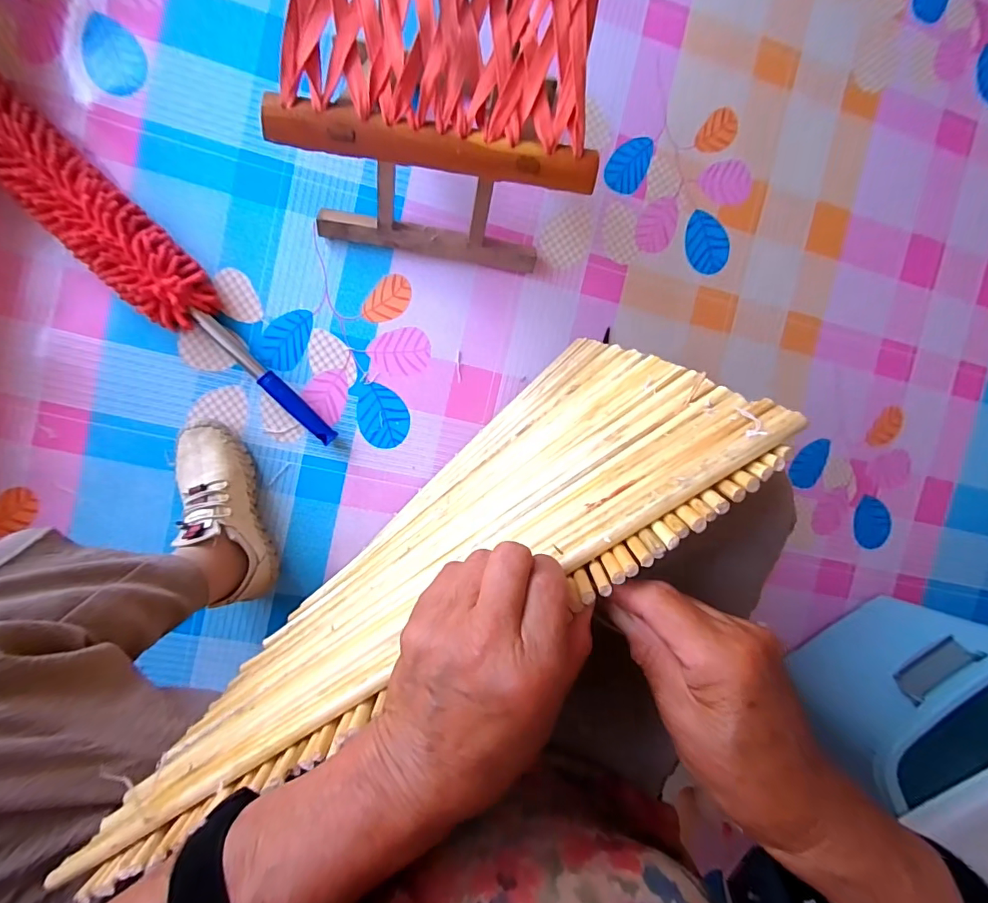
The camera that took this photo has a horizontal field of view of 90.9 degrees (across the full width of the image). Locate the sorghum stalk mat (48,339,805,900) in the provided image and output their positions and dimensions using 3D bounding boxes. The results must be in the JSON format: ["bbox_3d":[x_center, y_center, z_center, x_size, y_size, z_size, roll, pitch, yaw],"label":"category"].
[{"bbox_3d":[-0.046,0.063,0.420,0.456,0.385,0.024,-35,105,3],"label":"sorghum stalk mat"}]

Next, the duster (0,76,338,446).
[{"bbox_3d":[-0.408,-0.209,0.587,0.092,0.104,0.543,-44,99,-3],"label":"duster"}]

